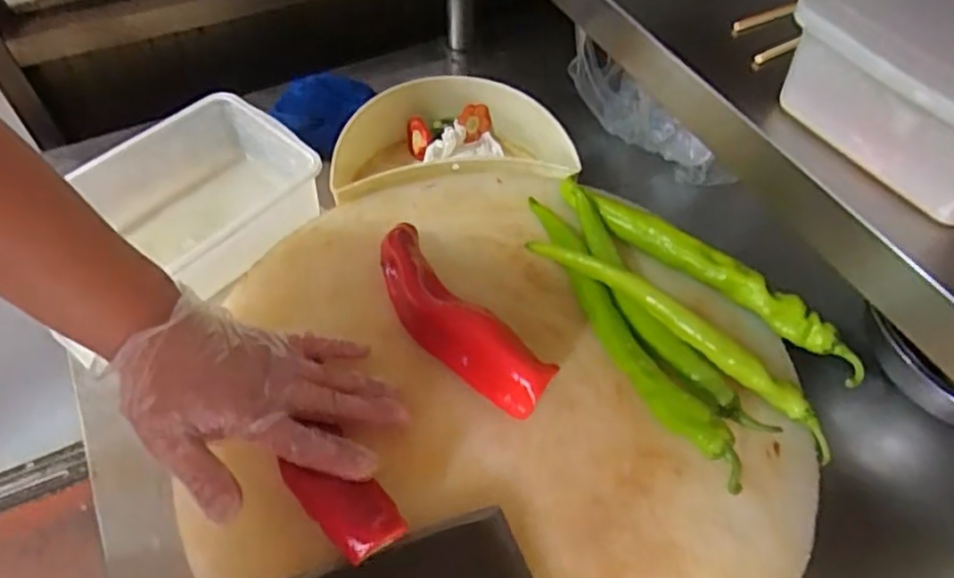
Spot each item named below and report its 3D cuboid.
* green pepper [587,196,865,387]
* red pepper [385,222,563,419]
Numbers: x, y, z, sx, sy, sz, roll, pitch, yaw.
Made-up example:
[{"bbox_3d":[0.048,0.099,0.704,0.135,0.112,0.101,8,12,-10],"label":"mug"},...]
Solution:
[{"bbox_3d":[0.210,-0.006,0.560,0.254,0.038,0.029,33,59,20],"label":"green pepper"},{"bbox_3d":[-0.023,0.021,0.515,0.062,0.047,0.203,-33,61,-23],"label":"red pepper"}]

